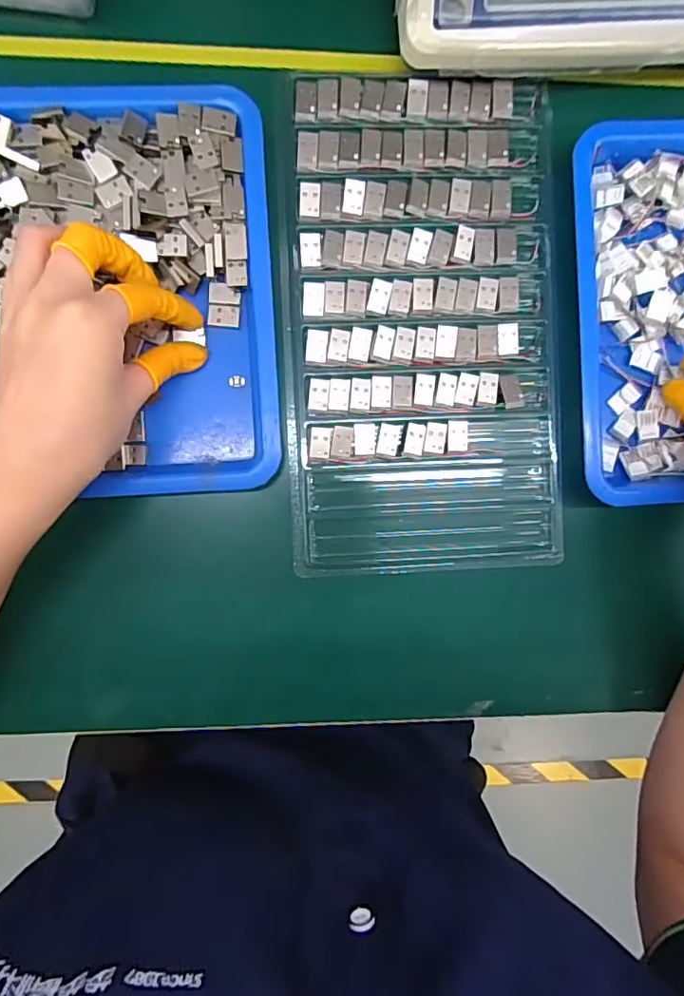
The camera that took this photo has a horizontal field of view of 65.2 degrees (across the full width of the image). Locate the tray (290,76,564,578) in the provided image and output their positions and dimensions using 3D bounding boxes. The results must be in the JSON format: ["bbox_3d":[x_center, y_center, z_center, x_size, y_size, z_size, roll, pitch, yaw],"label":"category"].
[{"bbox_3d":[0.048,-0.098,0.321,0.157,0.022,0.283,-3,93,-4],"label":"tray"}]

